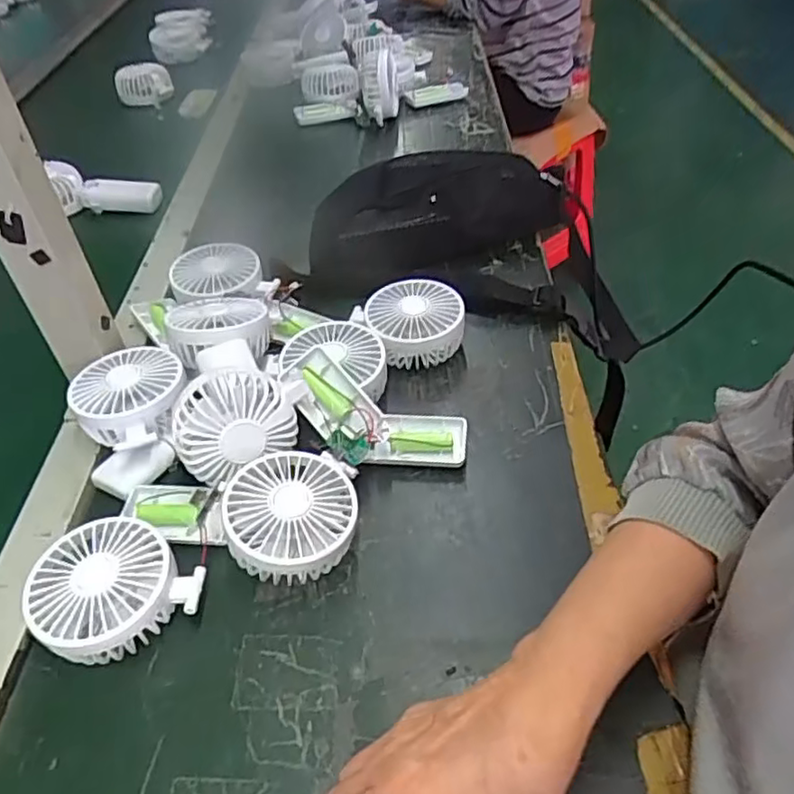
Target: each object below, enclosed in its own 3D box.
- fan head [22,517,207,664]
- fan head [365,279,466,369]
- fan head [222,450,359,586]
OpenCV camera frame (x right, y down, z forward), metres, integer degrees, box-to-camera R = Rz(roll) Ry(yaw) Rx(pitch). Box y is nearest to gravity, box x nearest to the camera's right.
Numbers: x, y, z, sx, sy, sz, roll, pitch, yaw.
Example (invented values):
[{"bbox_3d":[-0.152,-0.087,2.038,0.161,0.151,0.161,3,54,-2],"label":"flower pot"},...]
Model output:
[{"bbox_3d":[-0.182,0.123,0.418,0.094,0.041,0.086,-2,46,2],"label":"fan head"},{"bbox_3d":[0.015,-0.068,0.585,0.079,0.045,0.081,-2,46,2],"label":"fan head"},{"bbox_3d":[-0.069,0.085,0.442,0.085,0.053,0.090,-11,46,-6],"label":"fan head"}]

